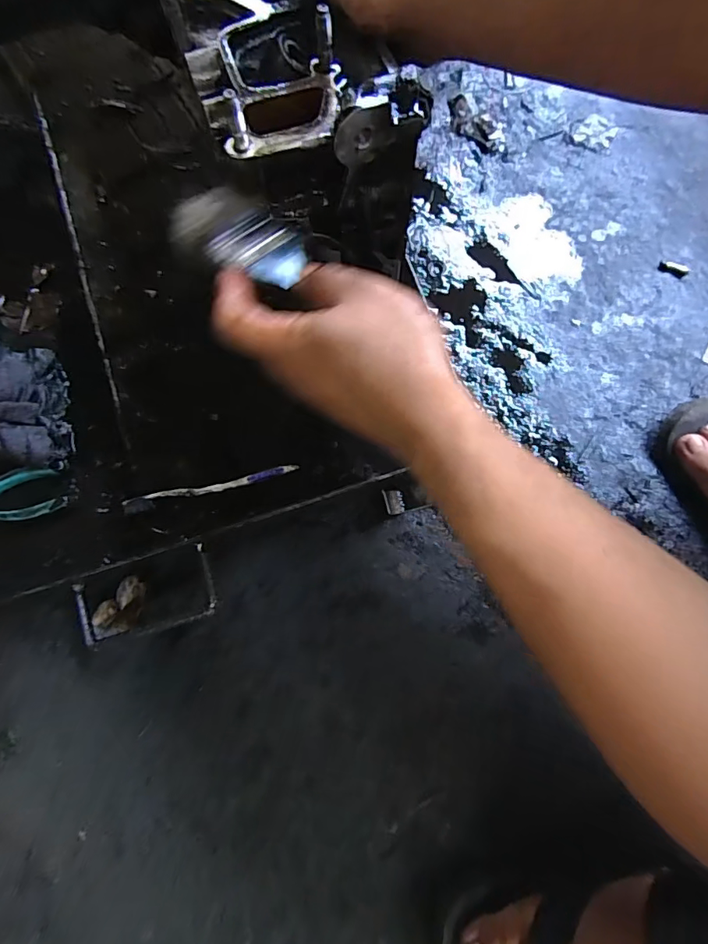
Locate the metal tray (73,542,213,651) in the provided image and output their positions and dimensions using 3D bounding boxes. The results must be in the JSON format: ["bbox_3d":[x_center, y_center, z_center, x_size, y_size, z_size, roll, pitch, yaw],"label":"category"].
[{"bbox_3d":[-0.199,0.118,0.454,0.120,0.034,0.070,-16,78,-3],"label":"metal tray"}]

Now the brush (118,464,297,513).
[{"bbox_3d":[-0.147,0.014,0.486,0.176,0.010,0.017,-16,78,-2],"label":"brush"}]

